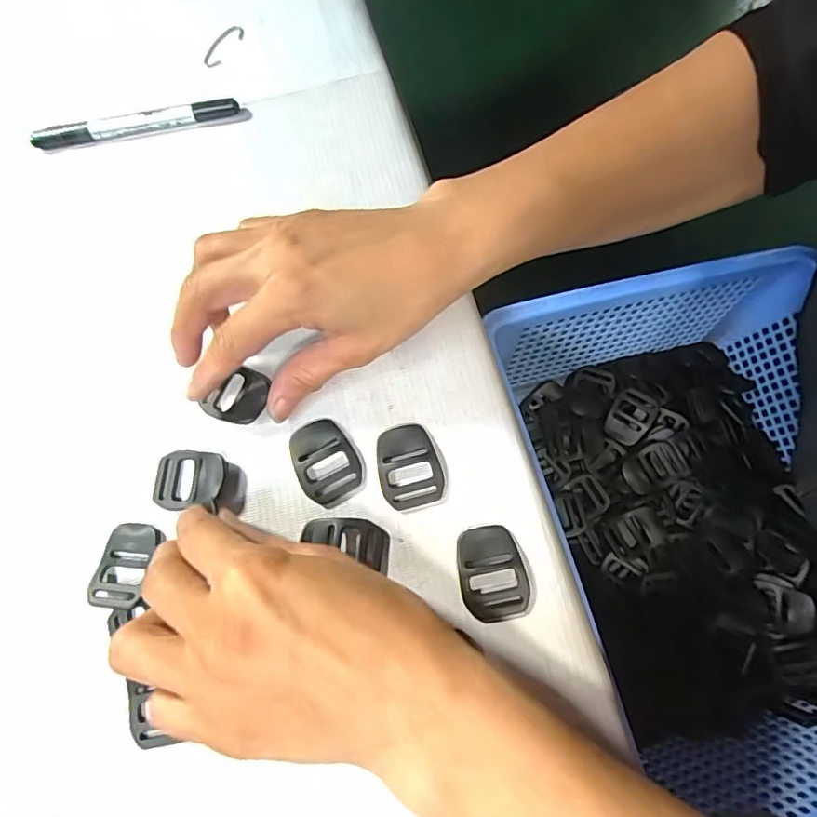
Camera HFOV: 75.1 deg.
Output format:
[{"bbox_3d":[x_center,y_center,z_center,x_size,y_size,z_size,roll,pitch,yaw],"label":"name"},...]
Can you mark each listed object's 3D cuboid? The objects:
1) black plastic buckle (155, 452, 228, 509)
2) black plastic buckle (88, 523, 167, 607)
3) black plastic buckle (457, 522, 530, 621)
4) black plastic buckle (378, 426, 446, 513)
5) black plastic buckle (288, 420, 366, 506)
[{"bbox_3d":[-0.106,0.034,0.256,0.037,0.009,0.028,1,73,7],"label":"black plastic buckle"},{"bbox_3d":[-0.133,0.074,0.250,0.026,0.006,0.038,6,74,8],"label":"black plastic buckle"},{"bbox_3d":[0.037,0.072,0.234,0.029,0.005,0.039,-11,72,3],"label":"black plastic buckle"},{"bbox_3d":[0.000,0.026,0.251,0.028,0.006,0.038,-12,72,3],"label":"black plastic buckle"},{"bbox_3d":[-0.040,0.025,0.255,0.029,0.004,0.040,-27,72,-2],"label":"black plastic buckle"}]

